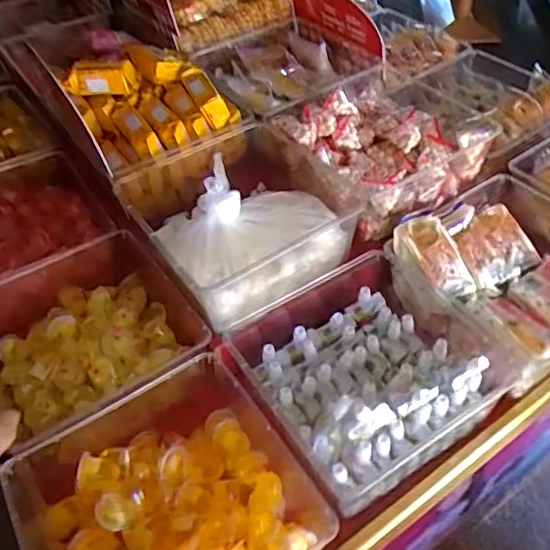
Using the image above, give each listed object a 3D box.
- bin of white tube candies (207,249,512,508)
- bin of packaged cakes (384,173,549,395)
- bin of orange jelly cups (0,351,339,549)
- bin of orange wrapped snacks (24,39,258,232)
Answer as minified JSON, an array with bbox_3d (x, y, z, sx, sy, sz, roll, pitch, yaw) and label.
[{"bbox_3d":[0.124,0.133,0.826,0.317,0.107,0.314,-24,52,-18],"label":"bin of white tube candies"},{"bbox_3d":[0.379,-0.001,0.928,0.390,0.131,0.295,-31,54,-23],"label":"bin of packaged cakes"},{"bbox_3d":[-0.125,0.304,0.742,0.337,0.143,0.328,-25,52,-19],"label":"bin of orange jelly cups"},{"bbox_3d":[-0.262,-0.321,1.195,0.275,0.152,0.473,-25,52,-19],"label":"bin of orange wrapped snacks"}]

